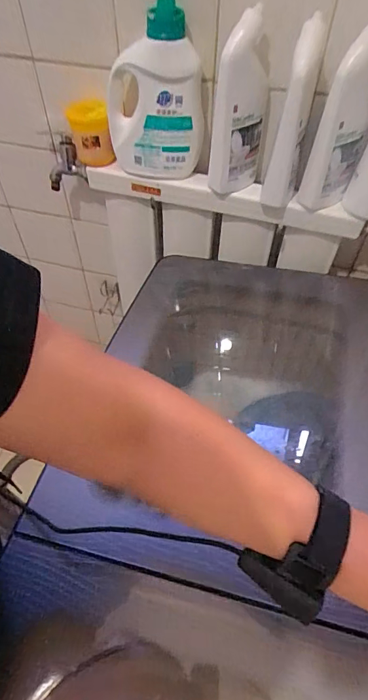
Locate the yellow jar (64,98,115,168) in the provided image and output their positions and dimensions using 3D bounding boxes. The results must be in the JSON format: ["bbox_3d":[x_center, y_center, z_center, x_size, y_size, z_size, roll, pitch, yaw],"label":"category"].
[{"bbox_3d":[-0.163,-0.376,0.719,0.068,0.085,0.080,-11,55,-9],"label":"yellow jar"}]

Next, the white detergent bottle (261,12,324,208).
[{"bbox_3d":[0.157,-0.324,0.586,0.051,0.229,0.077,15,55,10],"label":"white detergent bottle"}]

